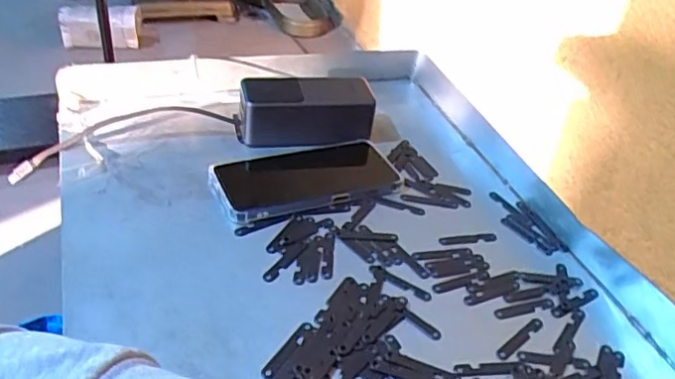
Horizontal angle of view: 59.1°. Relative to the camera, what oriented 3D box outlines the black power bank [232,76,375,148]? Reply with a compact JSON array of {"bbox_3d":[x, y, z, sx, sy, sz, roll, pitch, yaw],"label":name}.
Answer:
[{"bbox_3d":[-0.033,-0.079,0.591,0.129,0.051,0.062,0,38,-9],"label":"black power bank"}]

